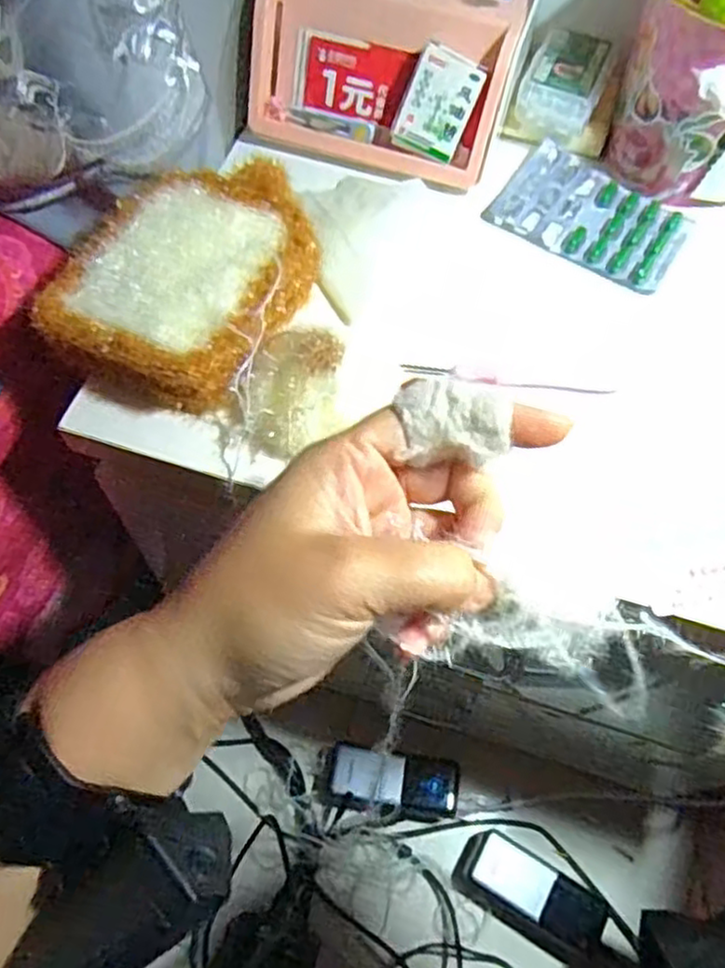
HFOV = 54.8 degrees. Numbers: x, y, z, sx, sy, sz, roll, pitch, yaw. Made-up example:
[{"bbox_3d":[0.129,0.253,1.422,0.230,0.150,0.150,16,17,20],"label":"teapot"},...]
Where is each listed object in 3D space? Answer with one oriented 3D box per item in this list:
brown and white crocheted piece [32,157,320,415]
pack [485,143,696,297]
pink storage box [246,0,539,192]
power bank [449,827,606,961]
[{"bbox_3d":[-0.097,-0.112,0.391,0.122,0.043,0.156,21,63,8],"label":"brown and white crocheted piece"},{"bbox_3d":[0.153,-0.180,0.461,0.118,0.013,0.081,30,64,13],"label":"pack"},{"bbox_3d":[0.021,-0.292,0.469,0.165,0.086,0.139,15,62,6],"label":"pink storage box"},{"bbox_3d":[0.158,0.395,0.673,0.134,0.039,0.066,30,64,13],"label":"power bank"}]

